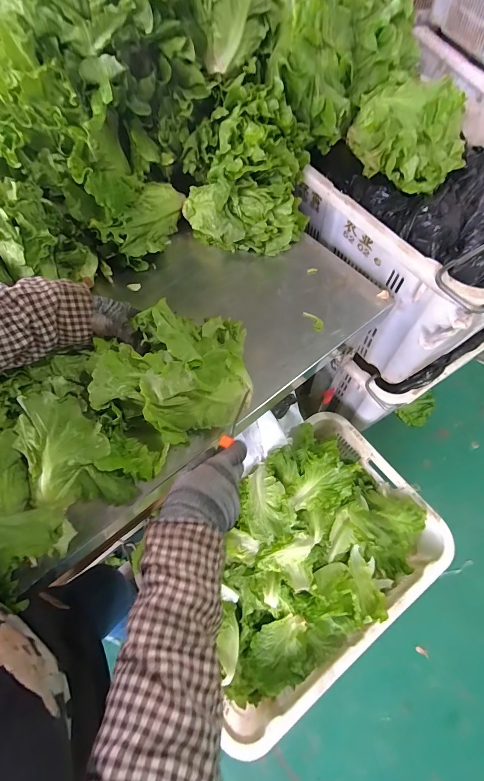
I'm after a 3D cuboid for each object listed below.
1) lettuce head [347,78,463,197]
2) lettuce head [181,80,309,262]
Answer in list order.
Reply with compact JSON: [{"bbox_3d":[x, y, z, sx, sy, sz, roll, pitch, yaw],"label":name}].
[{"bbox_3d":[0.322,-0.497,0.657,0.214,0.102,0.206,22,67,12],"label":"lettuce head"},{"bbox_3d":[-0.004,-0.389,0.612,0.226,0.187,0.188,8,65,6],"label":"lettuce head"}]

